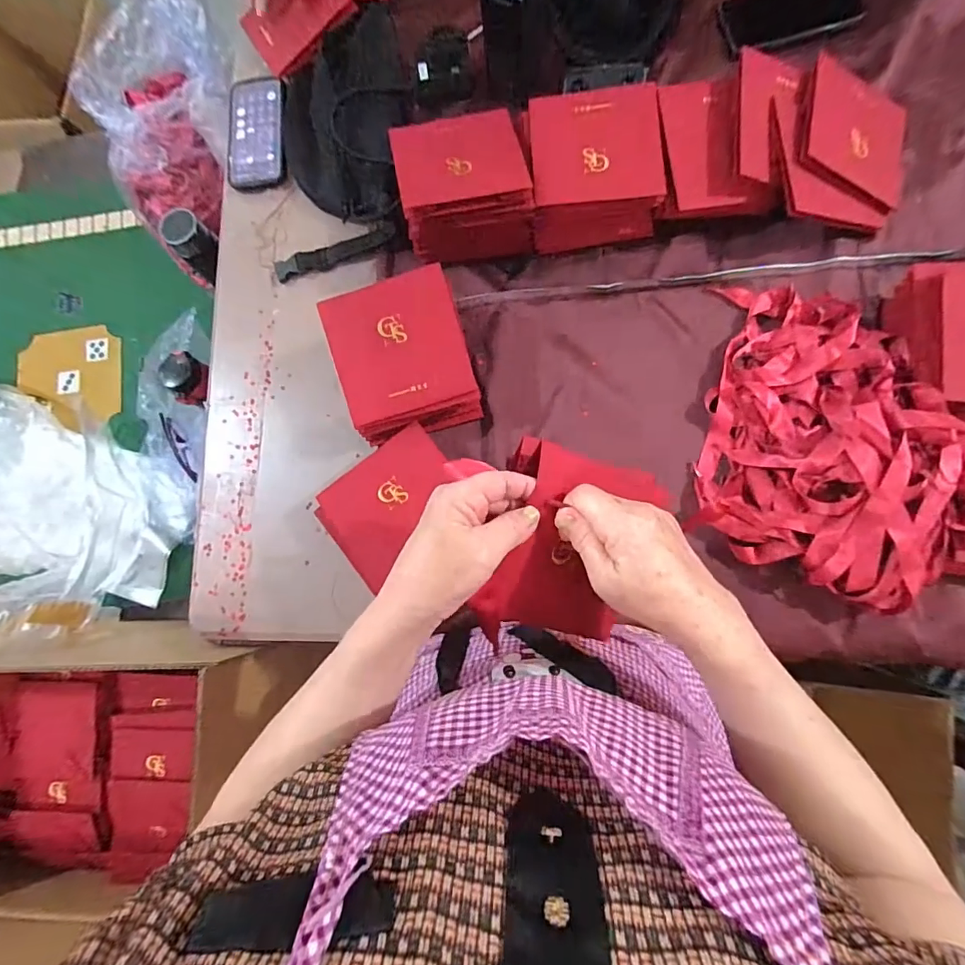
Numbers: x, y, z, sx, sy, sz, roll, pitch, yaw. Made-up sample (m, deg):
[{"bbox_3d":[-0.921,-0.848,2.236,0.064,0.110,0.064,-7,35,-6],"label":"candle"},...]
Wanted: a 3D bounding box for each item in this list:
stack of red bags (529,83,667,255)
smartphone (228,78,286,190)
[{"bbox_3d":[0.130,-0.367,0.575,0.141,0.074,0.150,-3,83,6],"label":"stack of red bags"},{"bbox_3d":[-0.309,-0.478,0.669,0.077,0.015,0.161,-2,83,6],"label":"smartphone"}]

